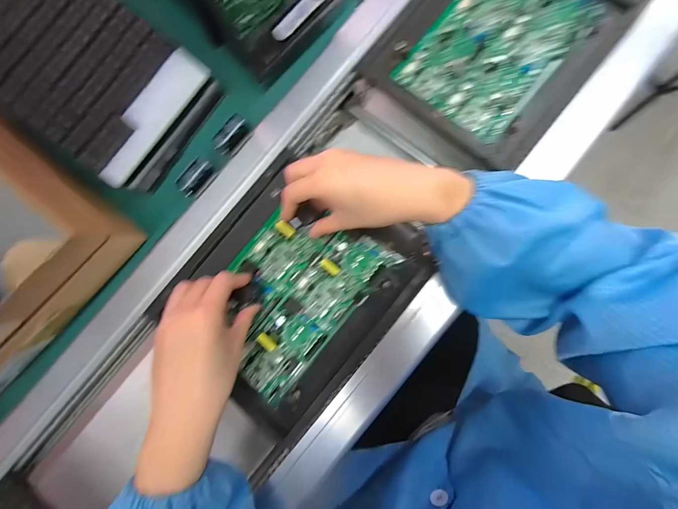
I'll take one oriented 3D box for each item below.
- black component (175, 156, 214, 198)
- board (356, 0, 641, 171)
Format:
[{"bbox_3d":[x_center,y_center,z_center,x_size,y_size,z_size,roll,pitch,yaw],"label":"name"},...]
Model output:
[{"bbox_3d":[-0.174,-0.095,0.360,0.023,0.016,0.047,45,90,8],"label":"black component"},{"bbox_3d":[0.193,-0.261,0.375,0.227,0.020,0.268,42,89,10],"label":"board"}]

